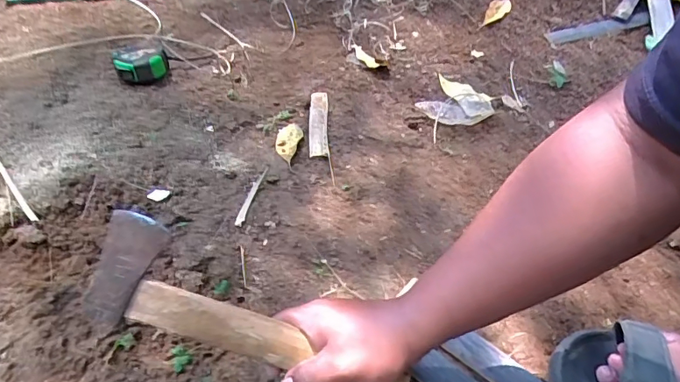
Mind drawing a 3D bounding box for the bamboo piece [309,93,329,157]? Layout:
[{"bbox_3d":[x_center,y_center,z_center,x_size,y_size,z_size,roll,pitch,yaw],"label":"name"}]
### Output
[{"bbox_3d":[-0.031,-0.102,0.734,0.026,0.017,0.132,1,45,-3],"label":"bamboo piece"}]

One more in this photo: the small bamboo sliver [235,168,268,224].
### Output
[{"bbox_3d":[-0.109,0.003,0.627,0.009,0.006,0.098,13,45,8],"label":"small bamboo sliver"}]

